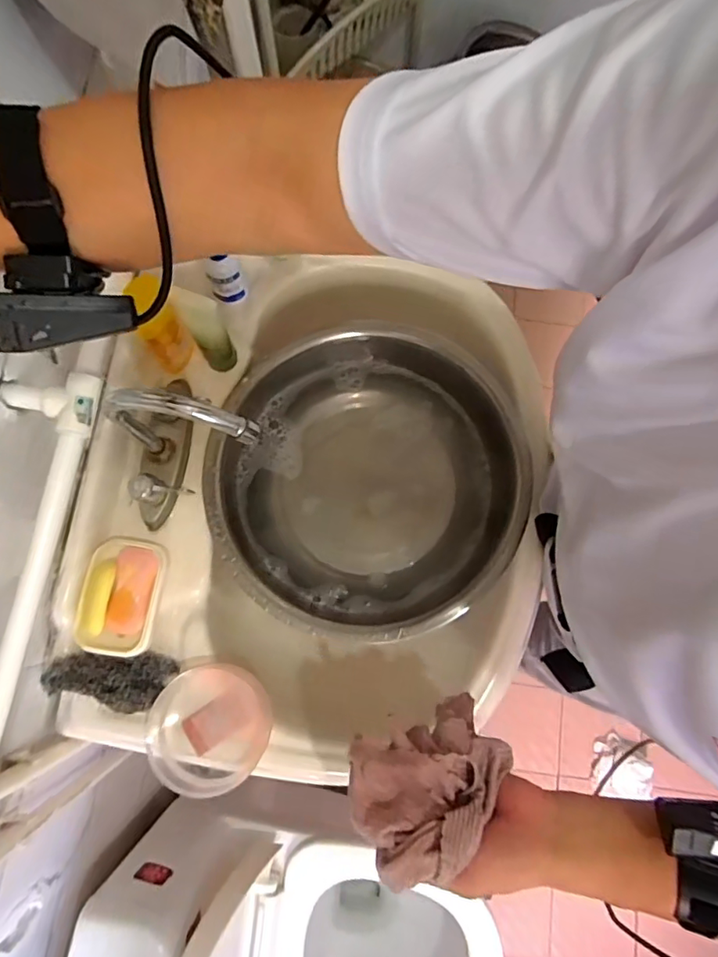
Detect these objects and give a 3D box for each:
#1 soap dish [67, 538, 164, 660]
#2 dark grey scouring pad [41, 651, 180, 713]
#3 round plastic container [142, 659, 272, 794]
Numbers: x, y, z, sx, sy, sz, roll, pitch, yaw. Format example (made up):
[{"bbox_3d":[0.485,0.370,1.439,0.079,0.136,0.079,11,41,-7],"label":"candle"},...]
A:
[{"bbox_3d":[-0.260,0.128,0.573,0.080,0.038,0.124,9,77,1],"label":"soap dish"},{"bbox_3d":[-0.261,0.214,0.556,0.125,0.012,0.058,8,59,-21],"label":"dark grey scouring pad"},{"bbox_3d":[-0.162,0.262,0.563,0.125,0.058,0.115,0,77,-1],"label":"round plastic container"}]

